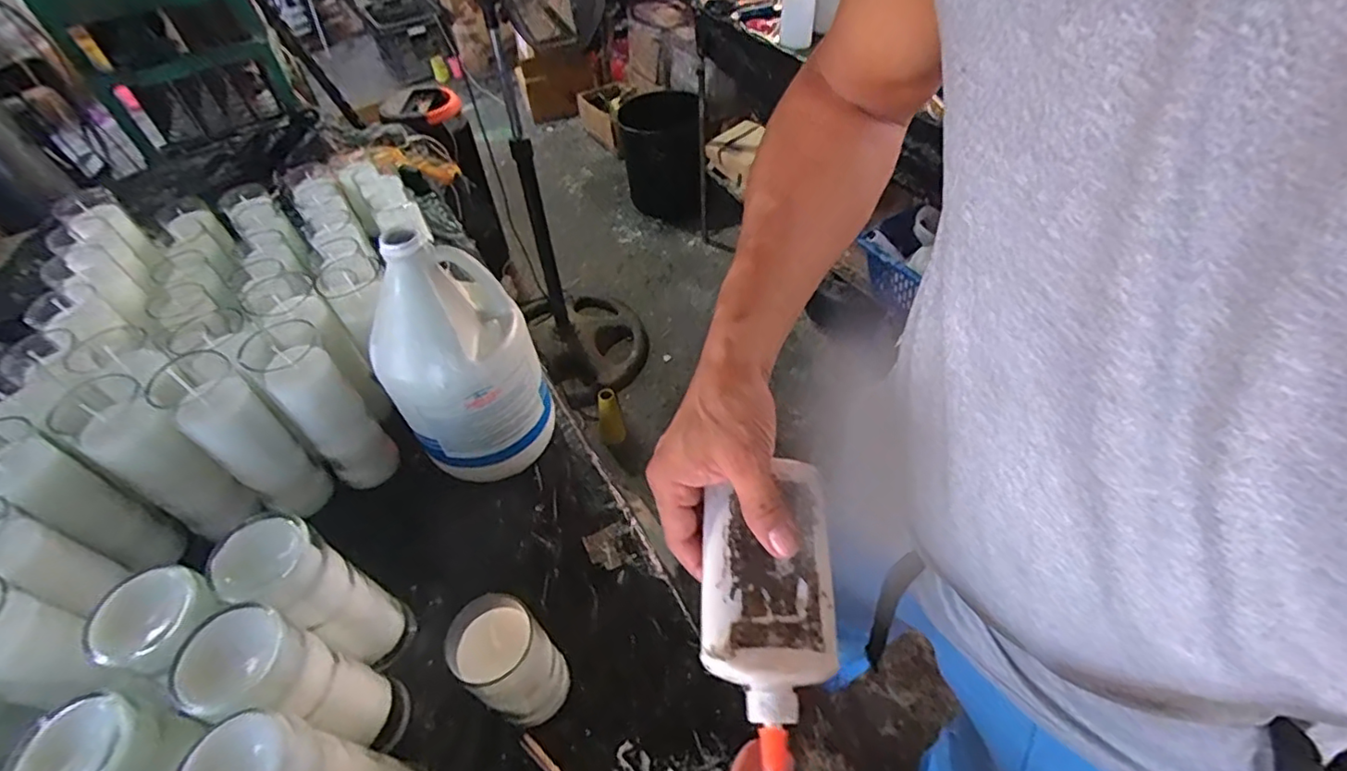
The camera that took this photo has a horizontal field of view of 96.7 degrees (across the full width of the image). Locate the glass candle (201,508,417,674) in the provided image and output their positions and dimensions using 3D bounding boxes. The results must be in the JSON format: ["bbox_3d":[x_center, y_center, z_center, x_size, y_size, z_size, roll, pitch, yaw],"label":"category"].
[{"bbox_3d":[-0.290,0.182,0.504,0.064,0.198,0.067,25,55,25],"label":"glass candle"}]

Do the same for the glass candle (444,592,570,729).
[{"bbox_3d":[-0.133,0.229,0.494,0.065,0.122,0.072,-37,55,-24],"label":"glass candle"}]

